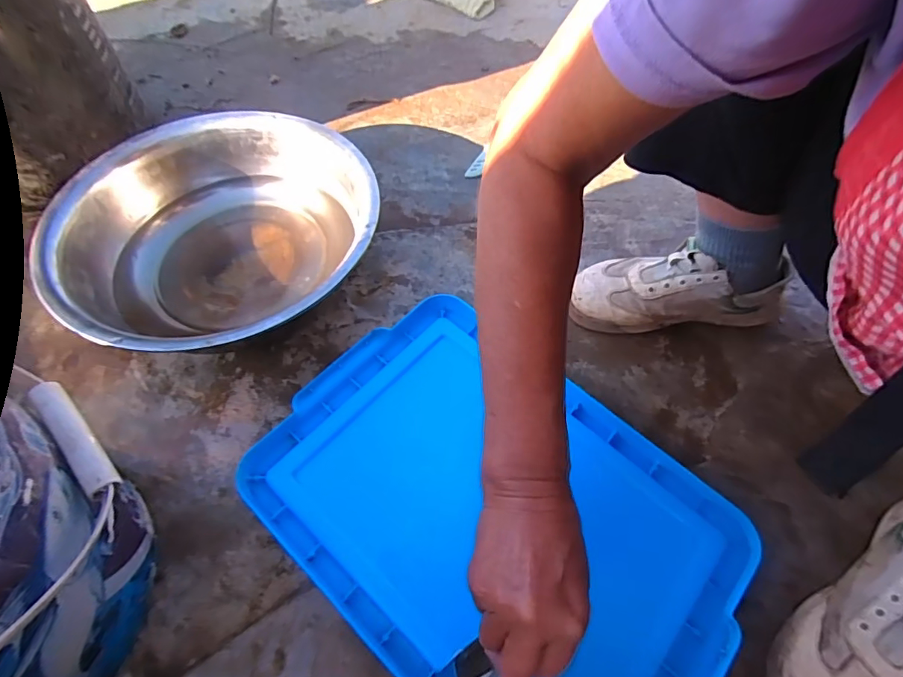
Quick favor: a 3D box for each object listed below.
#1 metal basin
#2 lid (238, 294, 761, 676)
[{"bbox_3d":[-0.251,-0.118,0.555,0.322,0.101,0.341,1,60,-1],"label":"metal basin"},{"bbox_3d":[0.041,0.160,0.446,0.421,0.037,0.299,39,66,19],"label":"lid"}]

